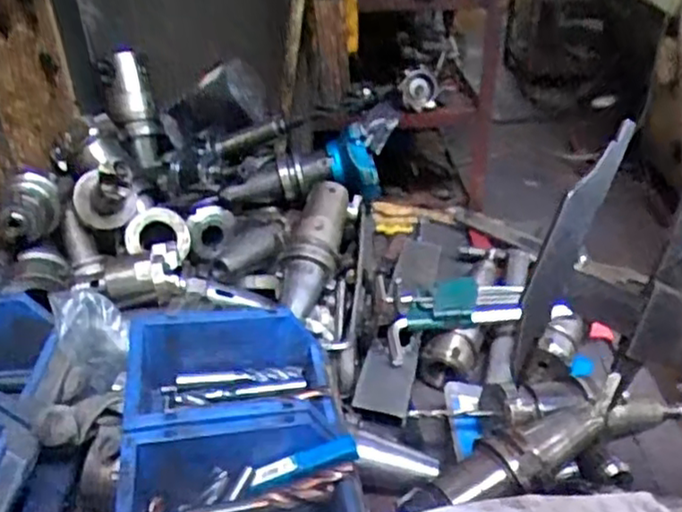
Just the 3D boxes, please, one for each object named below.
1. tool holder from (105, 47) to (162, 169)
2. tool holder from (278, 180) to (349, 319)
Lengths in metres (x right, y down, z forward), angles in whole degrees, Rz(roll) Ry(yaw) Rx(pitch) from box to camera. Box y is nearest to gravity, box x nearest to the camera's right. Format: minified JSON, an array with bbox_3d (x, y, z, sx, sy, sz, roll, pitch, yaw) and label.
[{"bbox_3d":[-0.259,-0.178,0.873,0.061,0.143,0.046,-8,33,-12],"label":"tool holder"},{"bbox_3d":[-0.029,-0.013,0.693,0.048,0.048,0.152,6,51,10],"label":"tool holder"}]

